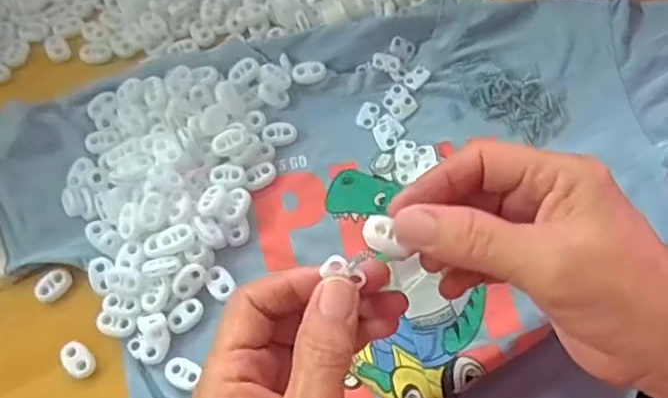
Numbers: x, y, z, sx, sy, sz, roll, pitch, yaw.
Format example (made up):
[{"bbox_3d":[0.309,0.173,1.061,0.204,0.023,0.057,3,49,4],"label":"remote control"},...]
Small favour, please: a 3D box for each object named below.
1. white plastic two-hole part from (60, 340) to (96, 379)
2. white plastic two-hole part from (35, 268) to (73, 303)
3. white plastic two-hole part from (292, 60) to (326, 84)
[{"bbox_3d":[-0.146,0.091,0.347,0.021,0.007,0.015,42,76,15],"label":"white plastic two-hole part"},{"bbox_3d":[-0.170,0.052,0.368,0.015,0.005,0.023,37,75,13],"label":"white plastic two-hole part"},{"bbox_3d":[-0.017,-0.086,0.408,0.022,0.005,0.015,-1,70,1],"label":"white plastic two-hole part"}]

